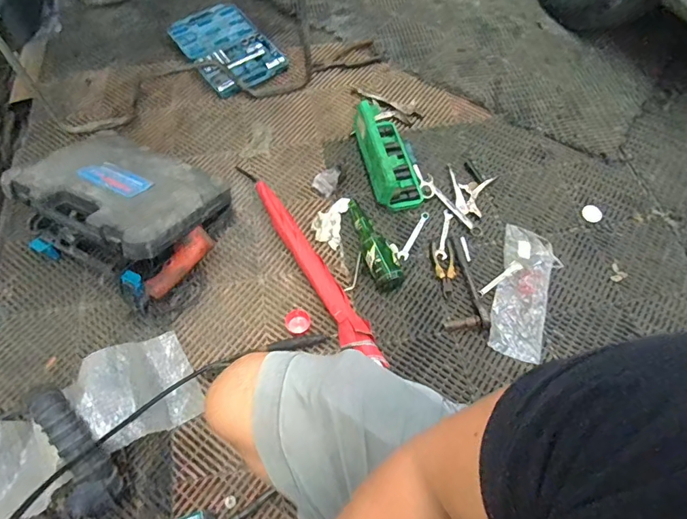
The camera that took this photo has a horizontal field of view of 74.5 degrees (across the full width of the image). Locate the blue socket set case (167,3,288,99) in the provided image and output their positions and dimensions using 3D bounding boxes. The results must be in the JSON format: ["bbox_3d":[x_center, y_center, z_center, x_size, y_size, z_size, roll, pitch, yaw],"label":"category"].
[{"bbox_3d":[-0.350,-0.647,1.385,0.249,0.040,0.343,-32,67,-16],"label":"blue socket set case"}]

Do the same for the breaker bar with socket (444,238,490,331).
[{"bbox_3d":[0.266,0.050,1.032,0.091,0.026,0.224,-2,62,-2],"label":"breaker bar with socket"}]

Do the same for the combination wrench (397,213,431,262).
[{"bbox_3d":[0.174,-0.058,1.108,0.025,0.007,0.153,28,65,13],"label":"combination wrench"}]

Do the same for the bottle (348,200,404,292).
[{"bbox_3d":[0.073,-0.046,1.067,0.076,0.056,0.251,-15,64,-9],"label":"bottle"}]

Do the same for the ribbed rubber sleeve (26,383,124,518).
[{"bbox_3d":[-0.450,0.317,0.750,0.079,0.064,0.228,-29,91,-15],"label":"ribbed rubber sleeve"}]

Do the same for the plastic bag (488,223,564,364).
[{"bbox_3d":[0.412,0.072,1.033,0.120,0.016,0.323,17,63,7],"label":"plastic bag"}]

